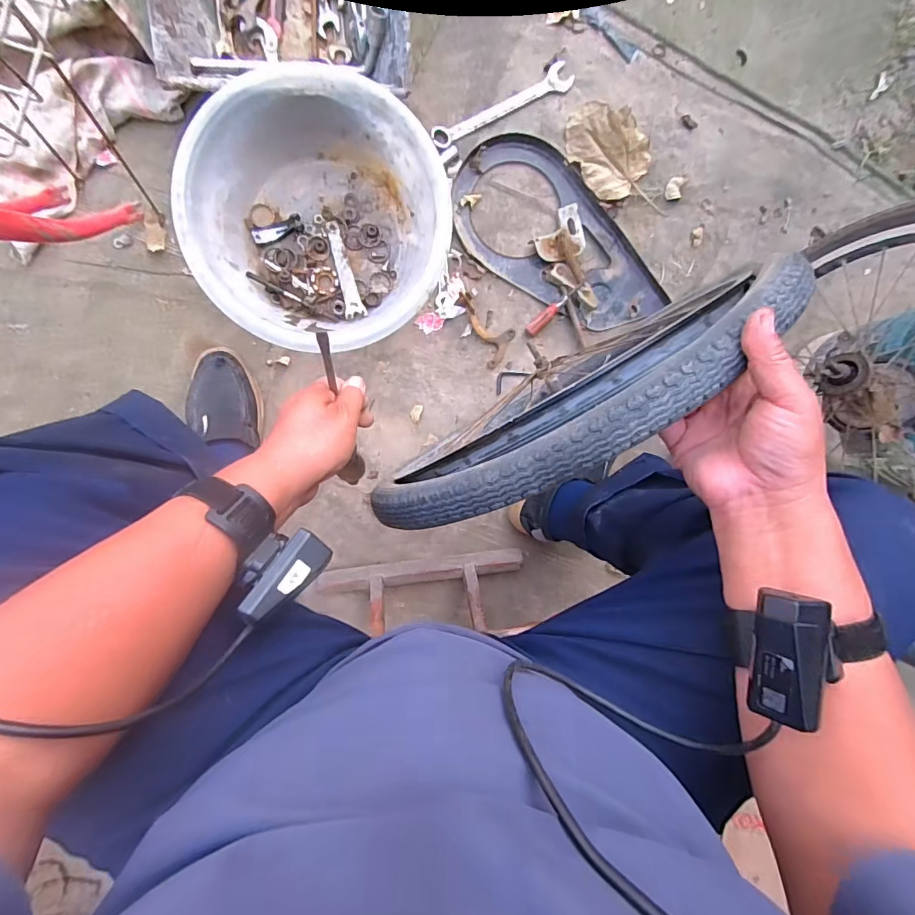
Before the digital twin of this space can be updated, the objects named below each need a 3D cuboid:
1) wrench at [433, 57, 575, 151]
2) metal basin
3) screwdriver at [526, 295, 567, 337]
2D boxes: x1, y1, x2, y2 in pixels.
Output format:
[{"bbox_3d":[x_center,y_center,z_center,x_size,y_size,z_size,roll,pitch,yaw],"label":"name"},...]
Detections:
[{"bbox_3d":[0.071,-0.541,0.724,0.242,0.018,0.037,-31,98,-5],"label":"wrench"},{"bbox_3d":[-0.186,-0.316,0.647,0.336,0.118,0.326,-3,98,-9],"label":"metal basin"},{"bbox_3d":[0.142,-0.226,0.750,0.082,0.019,0.019,-42,96,13],"label":"screwdriver"}]

